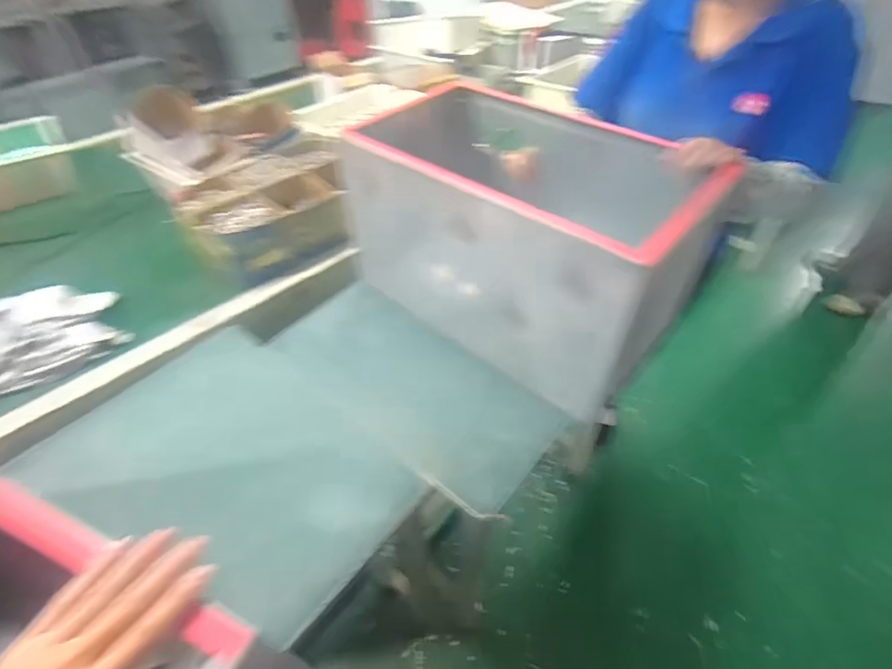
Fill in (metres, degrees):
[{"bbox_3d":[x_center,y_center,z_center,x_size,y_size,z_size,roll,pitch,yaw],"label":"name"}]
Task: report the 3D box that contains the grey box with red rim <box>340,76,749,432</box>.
[{"bbox_3d":[0.122,-0.189,0.788,0.577,0.284,0.348,31,55,27],"label":"grey box with red rim"}]

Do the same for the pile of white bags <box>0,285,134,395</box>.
[{"bbox_3d":[-0.742,0.008,0.800,0.292,0.067,0.193,-25,51,-21],"label":"pile of white bags"}]

